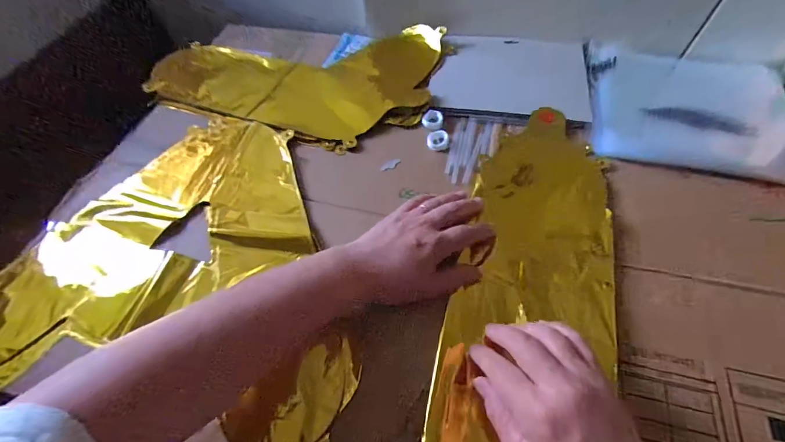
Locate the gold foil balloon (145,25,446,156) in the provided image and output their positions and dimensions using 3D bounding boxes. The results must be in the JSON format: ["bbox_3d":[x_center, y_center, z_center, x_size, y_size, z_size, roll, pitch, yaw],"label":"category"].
[{"bbox_3d":[-0.143,-0.225,0.507,0.411,0.016,0.240,16,62,13],"label":"gold foil balloon"}]

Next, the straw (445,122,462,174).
[{"bbox_3d":[0.076,-0.092,0.425,0.007,0.004,0.082,13,61,11],"label":"straw"}]

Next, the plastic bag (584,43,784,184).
[{"bbox_3d":[0.357,-0.144,0.430,0.235,0.043,0.232,17,54,16],"label":"plastic bag"}]

